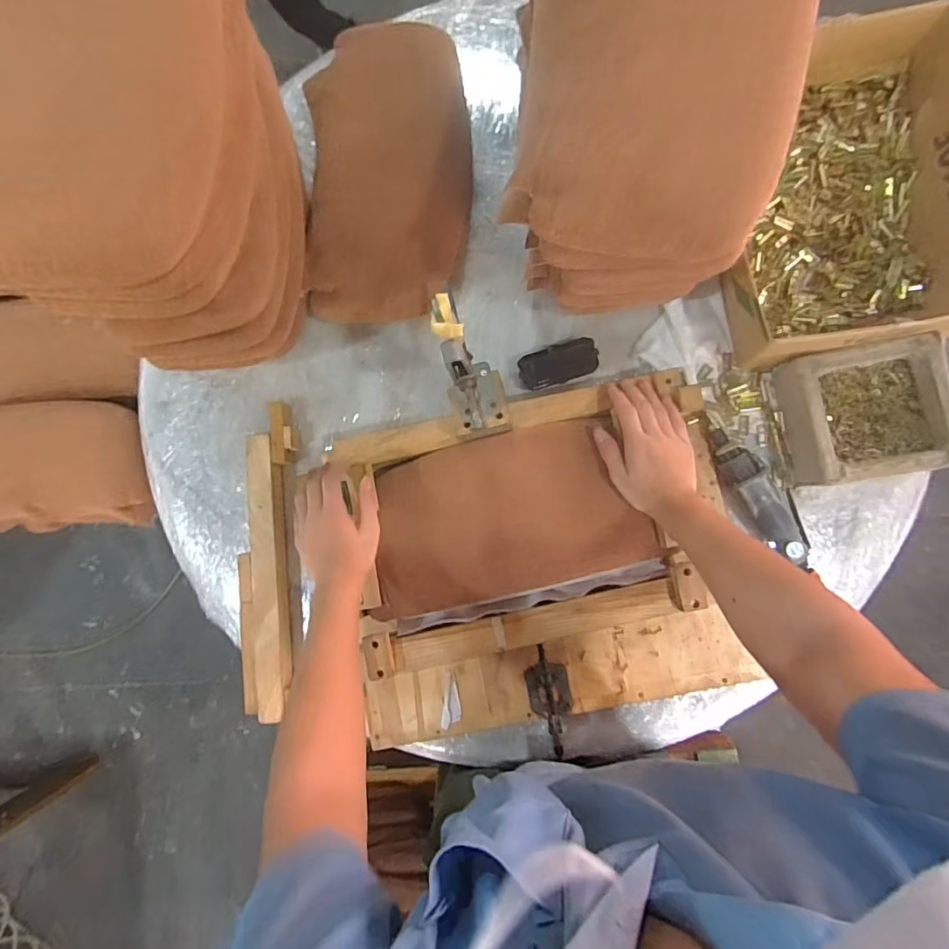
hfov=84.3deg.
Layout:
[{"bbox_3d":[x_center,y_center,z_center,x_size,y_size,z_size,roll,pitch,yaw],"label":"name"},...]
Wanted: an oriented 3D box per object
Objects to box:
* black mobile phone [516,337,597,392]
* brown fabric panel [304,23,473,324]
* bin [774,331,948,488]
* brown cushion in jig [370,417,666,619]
[{"bbox_3d":[0.120,-0.156,0.748,0.108,0.026,0.050,-14,83,6],"label":"black mobile phone"},{"bbox_3d":[-0.126,-0.431,0.768,0.240,0.084,0.424,-5,84,7],"label":"brown fabric panel"},{"bbox_3d":[0.480,-0.072,0.646,0.168,0.070,0.158,-7,84,6],"label":"bin"},{"bbox_3d":[0.035,0.059,0.687,0.352,0.042,0.205,-15,83,5],"label":"brown cushion in jig"}]

